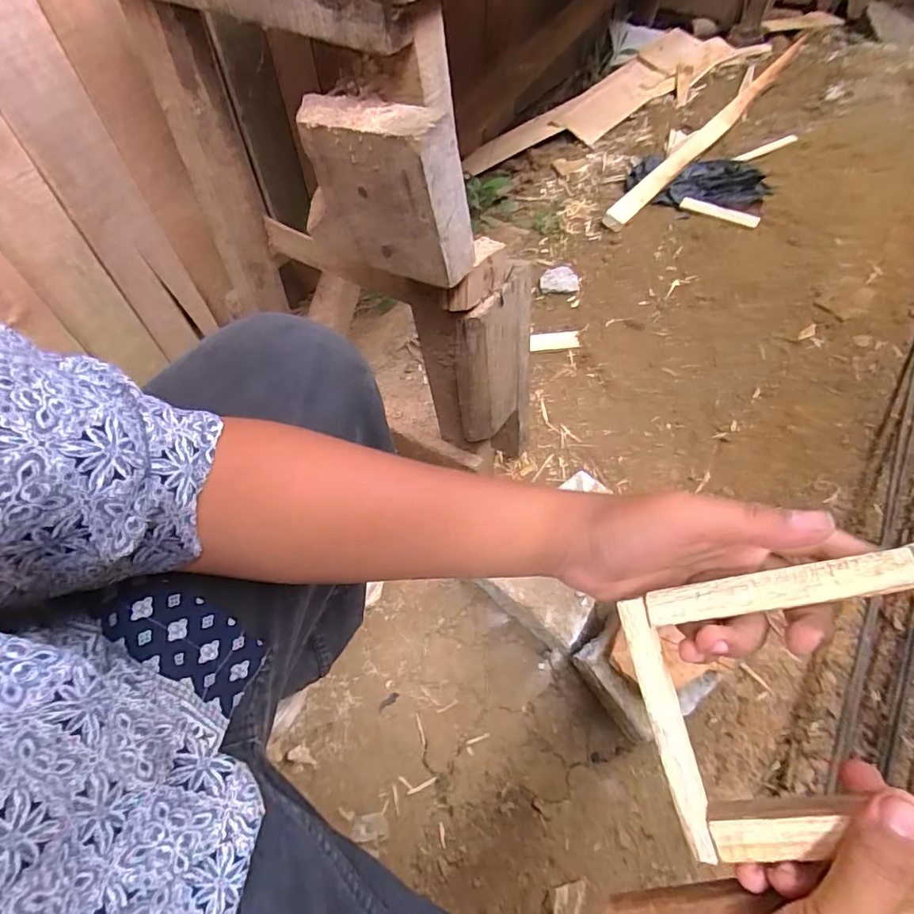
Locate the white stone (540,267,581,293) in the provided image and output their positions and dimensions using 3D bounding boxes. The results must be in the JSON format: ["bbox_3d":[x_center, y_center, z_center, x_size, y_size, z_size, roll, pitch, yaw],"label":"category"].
[{"bbox_3d":[0.200,-0.345,1.013,0.074,0.024,0.056,-3,59,2],"label":"white stone"}]

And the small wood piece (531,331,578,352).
[{"bbox_3d":[0.178,-0.213,0.955,0.087,0.009,0.038,-3,59,1],"label":"small wood piece"}]

